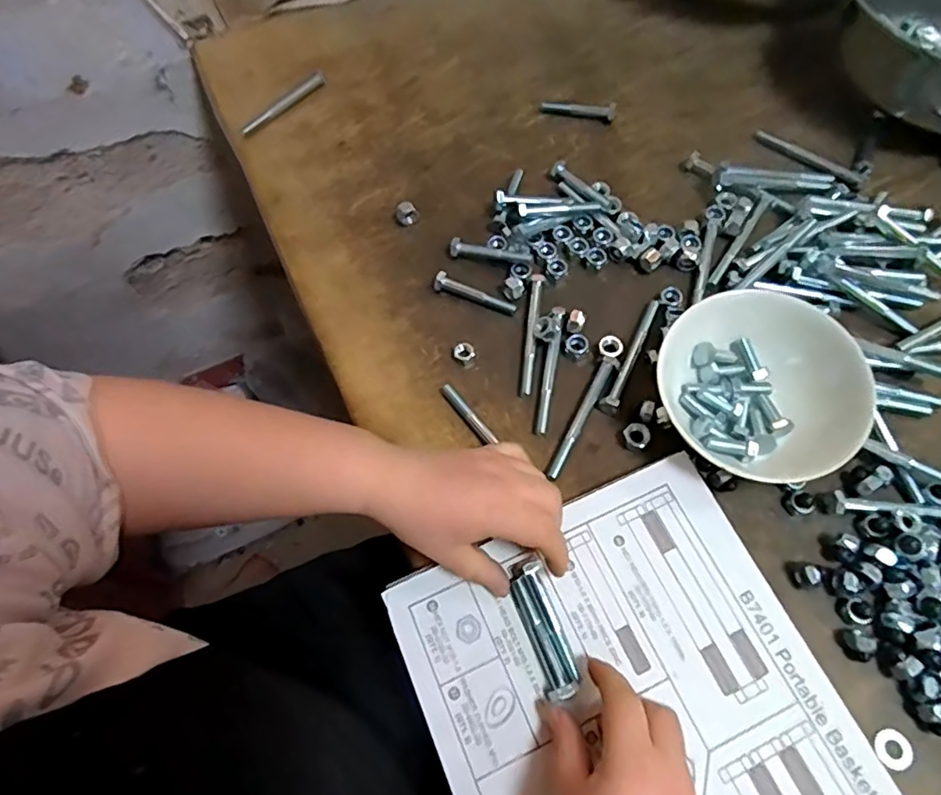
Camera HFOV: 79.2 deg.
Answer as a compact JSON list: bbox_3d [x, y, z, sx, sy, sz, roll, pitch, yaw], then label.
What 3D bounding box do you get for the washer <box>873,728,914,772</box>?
[{"bbox_3d":[0.246,0.204,0.329,0.021,0.004,0.020,-1,65,2],"label":"washer"}]

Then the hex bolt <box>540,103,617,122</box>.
[{"bbox_3d":[0.105,-0.281,0.557,0.072,0.009,0.017,10,66,7],"label":"hex bolt"}]

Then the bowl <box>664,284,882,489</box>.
[{"bbox_3d":[0.199,-0.004,0.397,0.124,0.060,0.132,-31,67,-11],"label":"bowl"}]

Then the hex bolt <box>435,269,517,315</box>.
[{"bbox_3d":[0.003,-0.085,0.468,0.071,0.015,0.012,20,67,12],"label":"hex bolt"}]

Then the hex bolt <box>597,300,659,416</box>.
[{"bbox_3d":[0.127,-0.034,0.443,0.014,0.010,0.108,25,68,14],"label":"hex bolt"}]

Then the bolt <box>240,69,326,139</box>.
[{"bbox_3d":[-0.186,-0.294,0.567,0.013,0.012,0.105,40,73,19],"label":"bolt"}]

